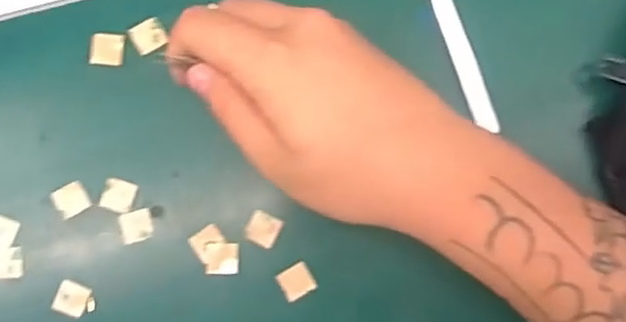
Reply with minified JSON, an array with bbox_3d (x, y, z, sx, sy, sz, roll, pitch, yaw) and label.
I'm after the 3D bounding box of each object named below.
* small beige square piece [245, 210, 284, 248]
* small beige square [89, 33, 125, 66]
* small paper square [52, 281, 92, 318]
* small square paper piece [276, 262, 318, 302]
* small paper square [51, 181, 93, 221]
[{"bbox_3d":[-0.025,0.035,0.336,0.016,0.004,0.015,26,86,2],"label":"small beige square piece"},{"bbox_3d":[-0.106,-0.058,0.339,0.017,0.004,0.017,4,86,0],"label":"small beige square"},{"bbox_3d":[-0.122,0.070,0.335,0.016,0.004,0.016,22,86,2],"label":"small paper square"},{"bbox_3d":[-0.008,0.062,0.335,0.017,0.004,0.016,-33,86,-2],"label":"small square paper piece"},{"bbox_3d":[-0.123,0.020,0.336,0.016,0.004,0.016,-31,86,-2],"label":"small paper square"}]

